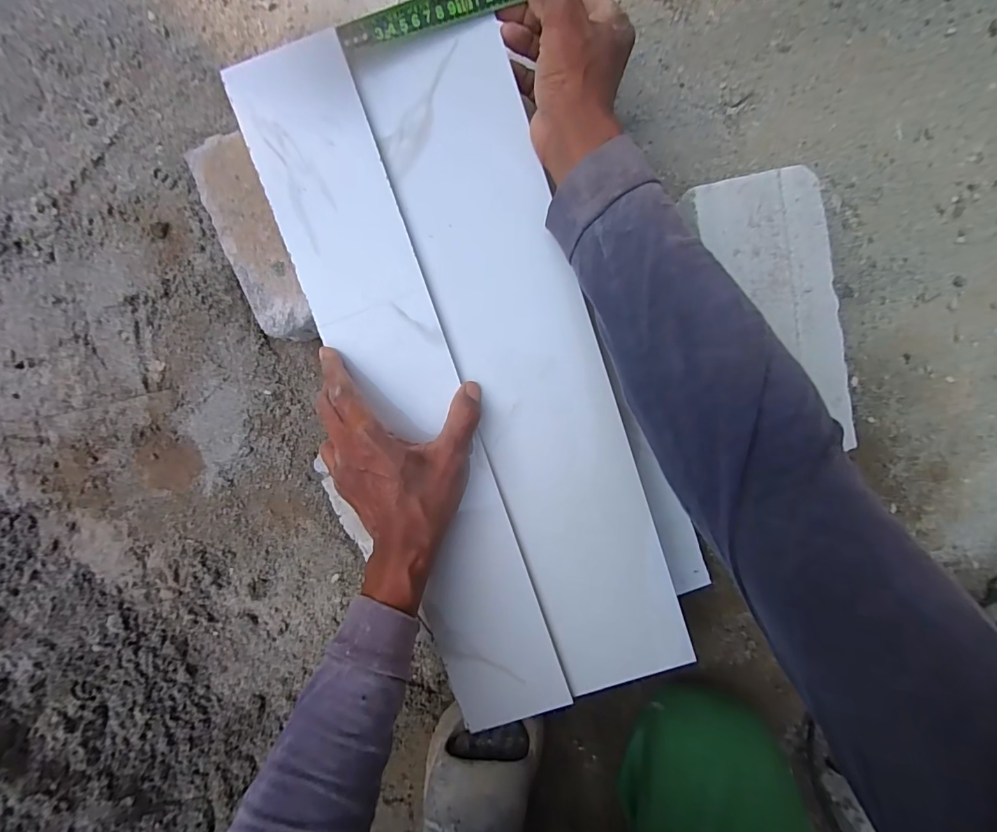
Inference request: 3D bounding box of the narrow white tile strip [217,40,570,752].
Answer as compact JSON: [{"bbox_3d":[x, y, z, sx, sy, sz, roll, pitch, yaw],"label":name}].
[{"bbox_3d":[-0.077,-0.009,0.379,0.098,0.009,0.588,-19,95,1],"label":"narrow white tile strip"}]

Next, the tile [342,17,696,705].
[{"bbox_3d":[0.031,-0.031,0.382,0.119,0.015,0.568,-19,95,1],"label":"tile"}]

